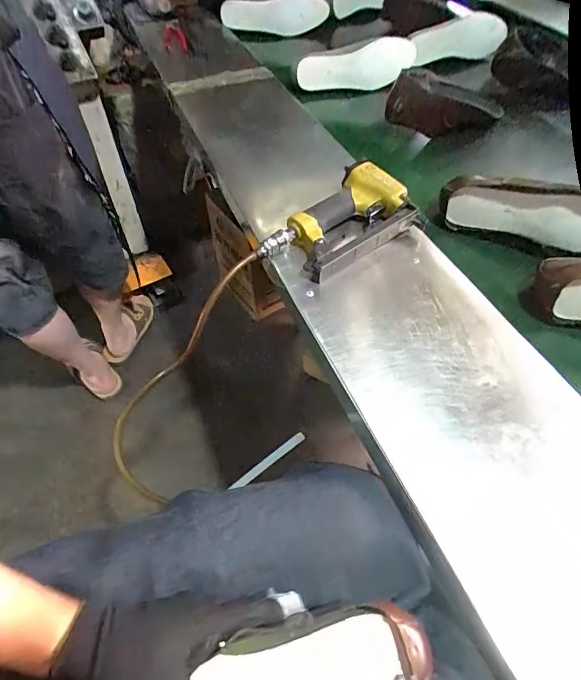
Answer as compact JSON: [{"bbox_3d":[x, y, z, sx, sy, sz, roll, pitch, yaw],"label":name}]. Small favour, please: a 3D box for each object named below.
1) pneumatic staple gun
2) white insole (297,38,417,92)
[{"bbox_3d":[0.069,-0.156,0.582,0.221,0.052,0.128,-35,61,-23],"label":"pneumatic staple gun"},{"bbox_3d":[0.155,-0.626,0.982,0.298,0.089,0.031,-21,56,-15],"label":"white insole"}]

